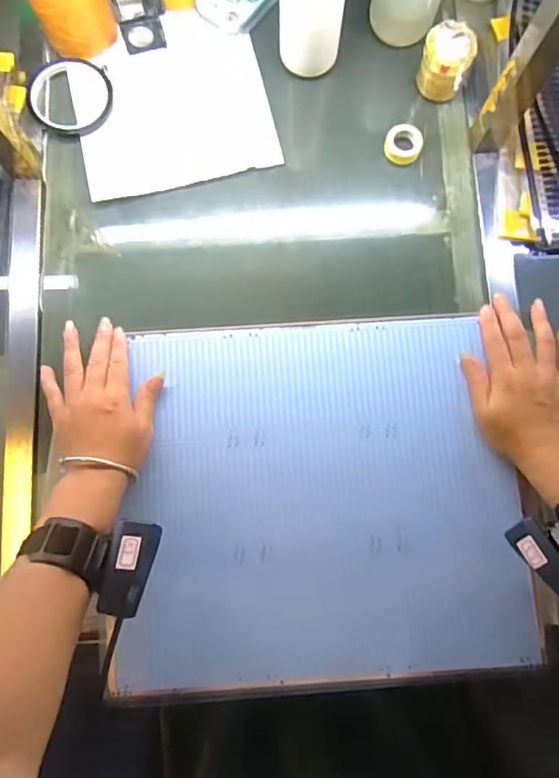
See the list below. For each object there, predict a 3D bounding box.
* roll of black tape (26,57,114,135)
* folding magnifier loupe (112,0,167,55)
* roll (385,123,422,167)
[{"bbox_3d":[-0.235,-0.328,0.554,0.099,0.010,0.086,20,80,3],"label":"roll of black tape"},{"bbox_3d":[-0.154,-0.413,0.556,0.055,0.037,0.057,-13,81,-3],"label":"folding magnifier loupe"},{"bbox_3d":[0.135,-0.267,0.544,0.039,0.016,0.042,0,80,-1],"label":"roll"}]

